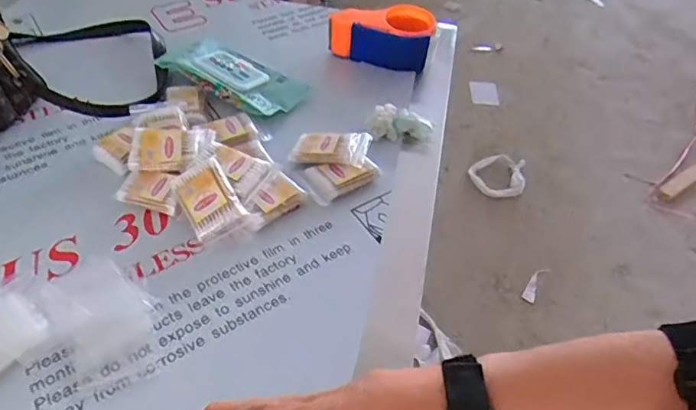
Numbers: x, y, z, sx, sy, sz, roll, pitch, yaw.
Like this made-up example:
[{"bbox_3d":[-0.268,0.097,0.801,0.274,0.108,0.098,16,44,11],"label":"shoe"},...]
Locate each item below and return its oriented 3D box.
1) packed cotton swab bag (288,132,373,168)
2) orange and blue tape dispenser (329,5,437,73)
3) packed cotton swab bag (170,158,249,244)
[{"bbox_3d":[-0.022,-0.071,0.632,0.092,0.020,0.050,4,60,8],"label":"packed cotton swab bag"},{"bbox_3d":[0.052,-0.260,0.804,0.159,0.069,0.077,7,48,3],"label":"orange and blue tape dispenser"},{"bbox_3d":[-0.151,-0.006,0.564,0.060,0.016,0.077,-34,79,0],"label":"packed cotton swab bag"}]

